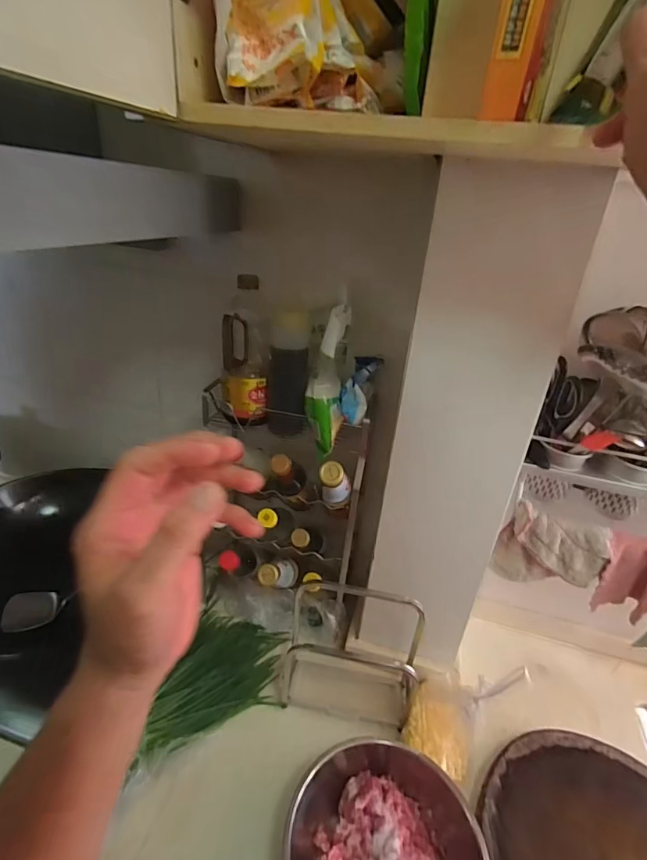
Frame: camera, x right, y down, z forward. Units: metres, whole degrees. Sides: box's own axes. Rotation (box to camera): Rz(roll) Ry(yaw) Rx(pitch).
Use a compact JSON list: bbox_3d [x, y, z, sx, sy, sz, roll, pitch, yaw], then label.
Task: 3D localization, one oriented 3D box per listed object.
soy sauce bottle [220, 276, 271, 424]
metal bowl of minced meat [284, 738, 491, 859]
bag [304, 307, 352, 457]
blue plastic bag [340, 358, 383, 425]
[{"bbox_3d":[-0.129,-0.129,0.759,0.074,0.242,0.067,25,34,33],"label":"soy sauce bottle"},{"bbox_3d":[0.078,0.567,0.604,0.252,0.102,0.249,4,27,-2],"label":"metal bowl of minced meat"},{"bbox_3d":[0.006,-0.074,0.694,0.060,0.222,0.074,2,28,-5],"label":"bag"},{"bbox_3d":[0.057,-0.068,0.756,0.055,0.114,0.030,18,-3,23],"label":"blue plastic bag"}]

